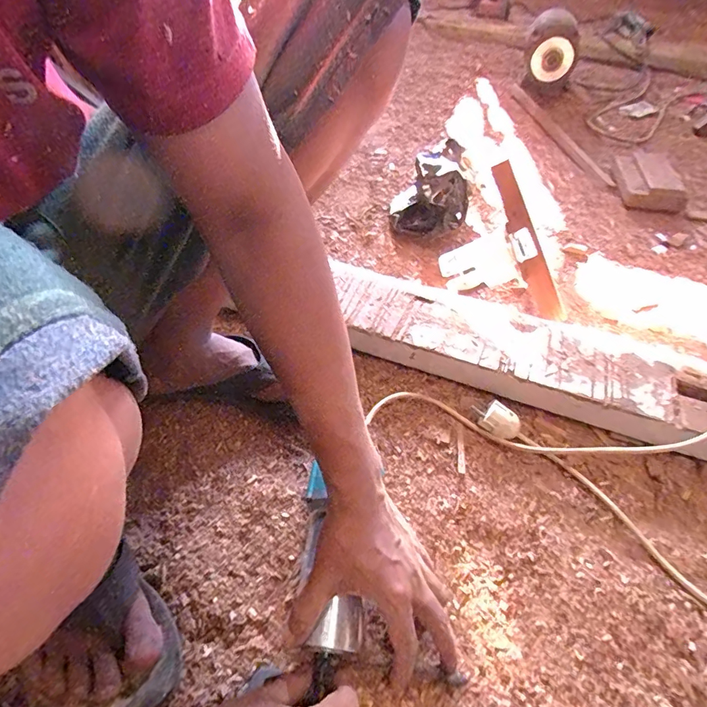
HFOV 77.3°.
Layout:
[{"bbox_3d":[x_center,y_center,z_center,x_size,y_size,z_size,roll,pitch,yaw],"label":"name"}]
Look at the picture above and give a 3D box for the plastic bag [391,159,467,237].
[{"bbox_3d":[0.133,-0.260,0.773,0.130,0.125,0.056,25,51,18],"label":"plastic bag"}]

